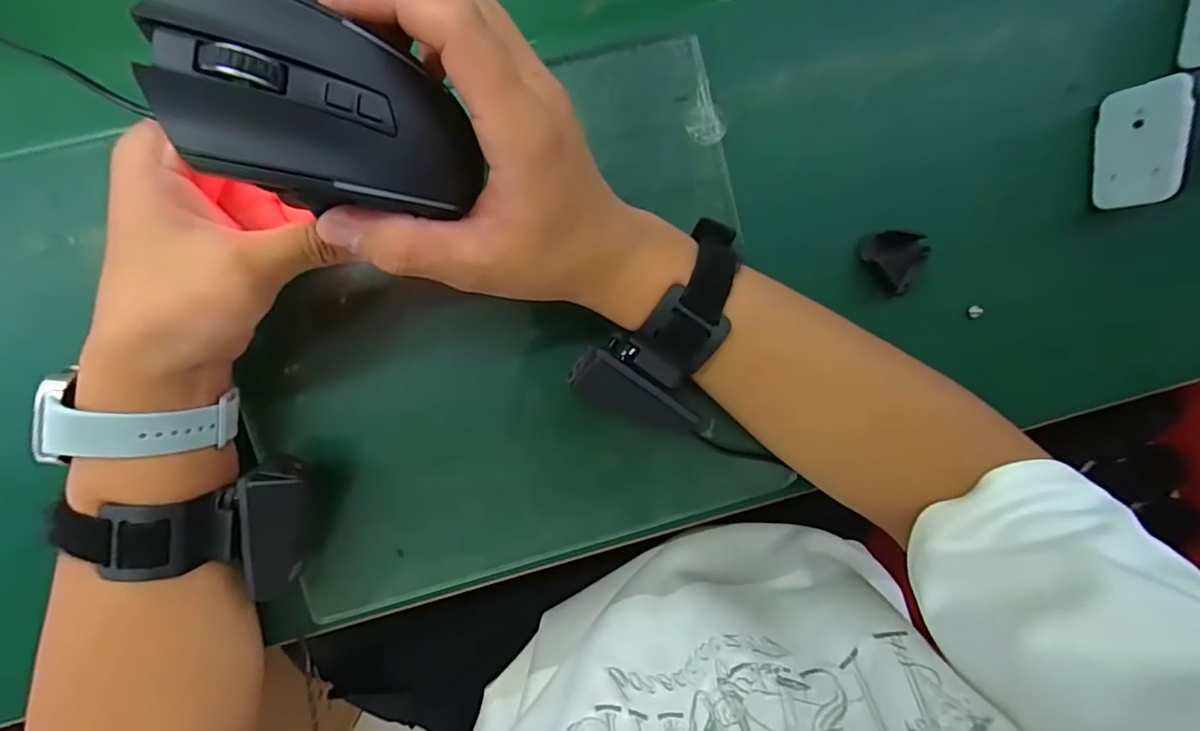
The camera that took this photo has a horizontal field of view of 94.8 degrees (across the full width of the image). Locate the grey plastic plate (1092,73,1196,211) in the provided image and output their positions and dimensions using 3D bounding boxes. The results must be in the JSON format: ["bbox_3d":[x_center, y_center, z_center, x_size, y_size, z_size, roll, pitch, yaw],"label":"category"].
[{"bbox_3d":[0.318,-0.131,0.324,0.008,0.047,0.070,5,91,-16],"label":"grey plastic plate"}]

